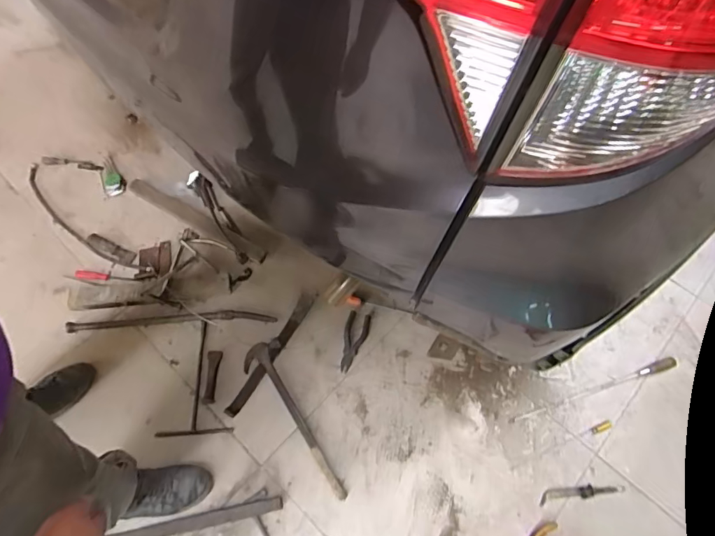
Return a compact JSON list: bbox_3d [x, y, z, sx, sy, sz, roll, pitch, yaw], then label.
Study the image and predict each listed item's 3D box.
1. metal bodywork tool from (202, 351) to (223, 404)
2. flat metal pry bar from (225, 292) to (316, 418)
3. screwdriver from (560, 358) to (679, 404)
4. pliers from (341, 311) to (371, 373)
[{"bbox_3d":[-0.392,0.293,1.212,0.037,0.011,0.138,2,63,1],"label":"metal bodywork tool"},{"bbox_3d":[-0.231,0.227,1.236,0.042,0.023,0.392,27,66,12],"label":"flat metal pry bar"},{"bbox_3d":[0.704,0.305,1.198,0.340,0.031,0.031,-17,65,-9],"label":"screwdriver"},{"bbox_3d":[-0.009,0.205,1.247,0.066,0.020,0.166,11,64,5],"label":"pliers"}]

